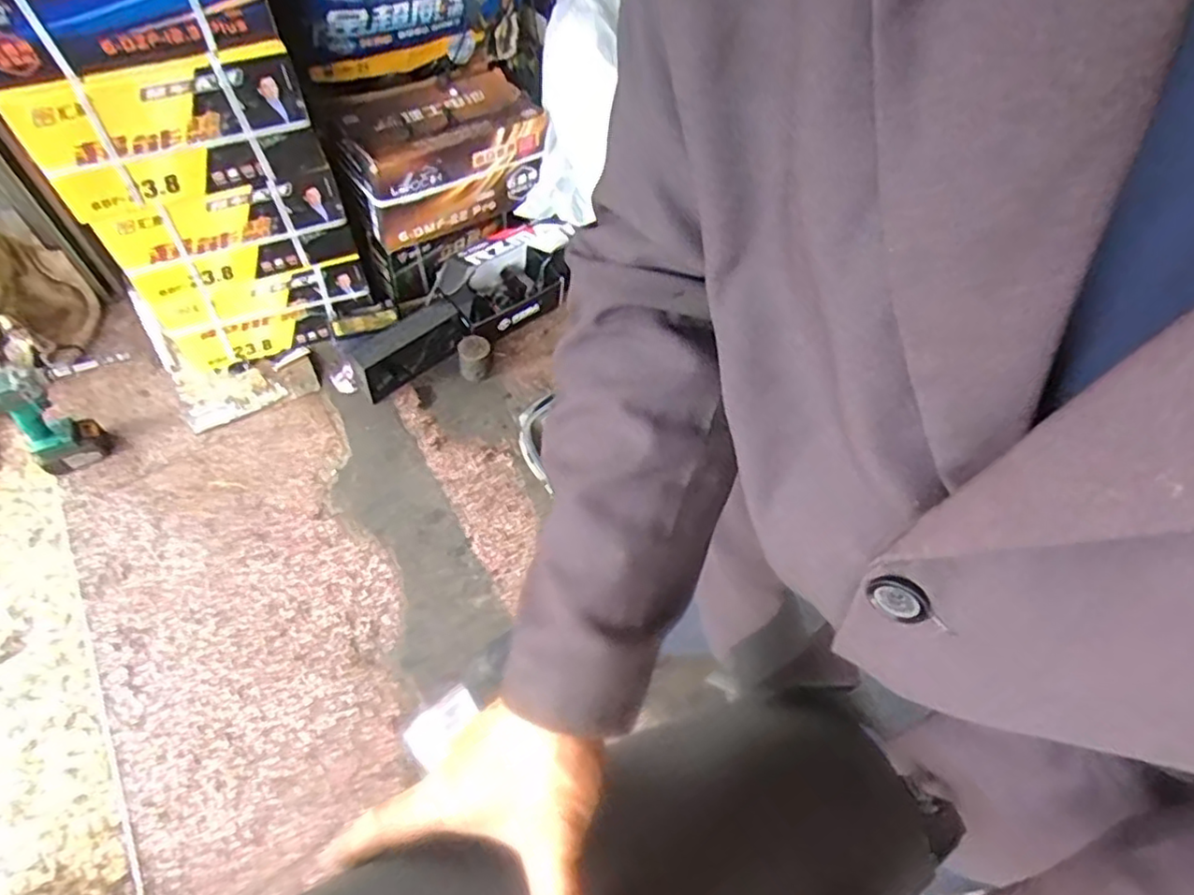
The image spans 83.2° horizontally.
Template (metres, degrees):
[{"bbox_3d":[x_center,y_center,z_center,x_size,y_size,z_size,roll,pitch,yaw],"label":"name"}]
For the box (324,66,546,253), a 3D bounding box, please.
[{"bbox_3d":[-0.329,-0.641,1.464,0.467,0.204,0.238,-34,67,-23],"label":"box"}]

